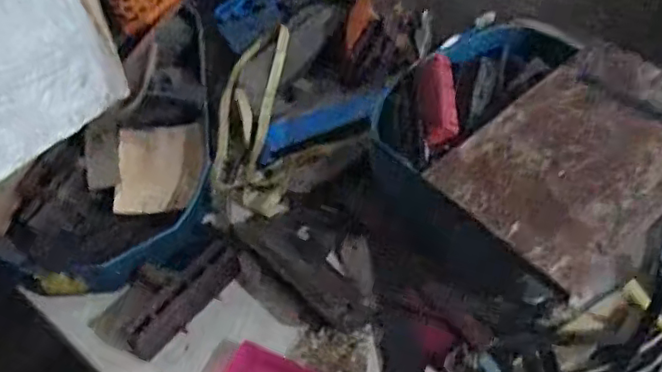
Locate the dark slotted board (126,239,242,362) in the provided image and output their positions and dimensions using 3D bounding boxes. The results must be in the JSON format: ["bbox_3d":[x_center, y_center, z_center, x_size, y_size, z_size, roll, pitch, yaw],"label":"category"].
[{"bbox_3d":[-0.162,0.124,0.671,0.031,0.049,0.147,33,63,25],"label":"dark slotted board"}]

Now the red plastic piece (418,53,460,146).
[{"bbox_3d":[0.115,-0.094,0.649,0.036,0.011,0.108,-1,67,1],"label":"red plastic piece"}]

